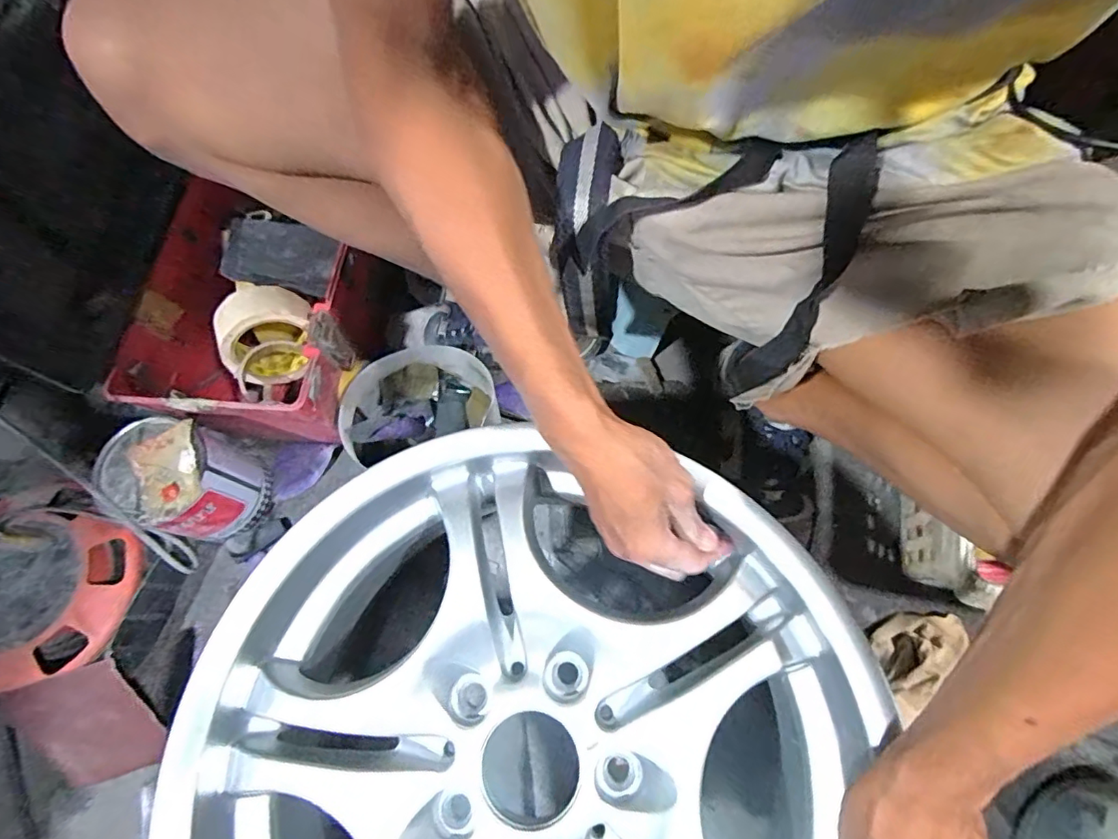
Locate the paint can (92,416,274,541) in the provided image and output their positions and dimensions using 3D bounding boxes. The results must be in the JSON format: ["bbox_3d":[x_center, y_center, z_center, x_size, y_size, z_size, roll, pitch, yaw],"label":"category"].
[{"bbox_3d":[-0.378,0.064,0.562,0.100,0.134,0.096,-1,69,2],"label":"paint can"}]

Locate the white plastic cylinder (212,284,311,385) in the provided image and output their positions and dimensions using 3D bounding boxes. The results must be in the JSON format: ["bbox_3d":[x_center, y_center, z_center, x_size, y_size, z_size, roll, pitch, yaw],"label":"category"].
[{"bbox_3d":[-0.317,-0.093,0.587,0.071,0.088,0.104,41,76,16],"label":"white plastic cylinder"}]

